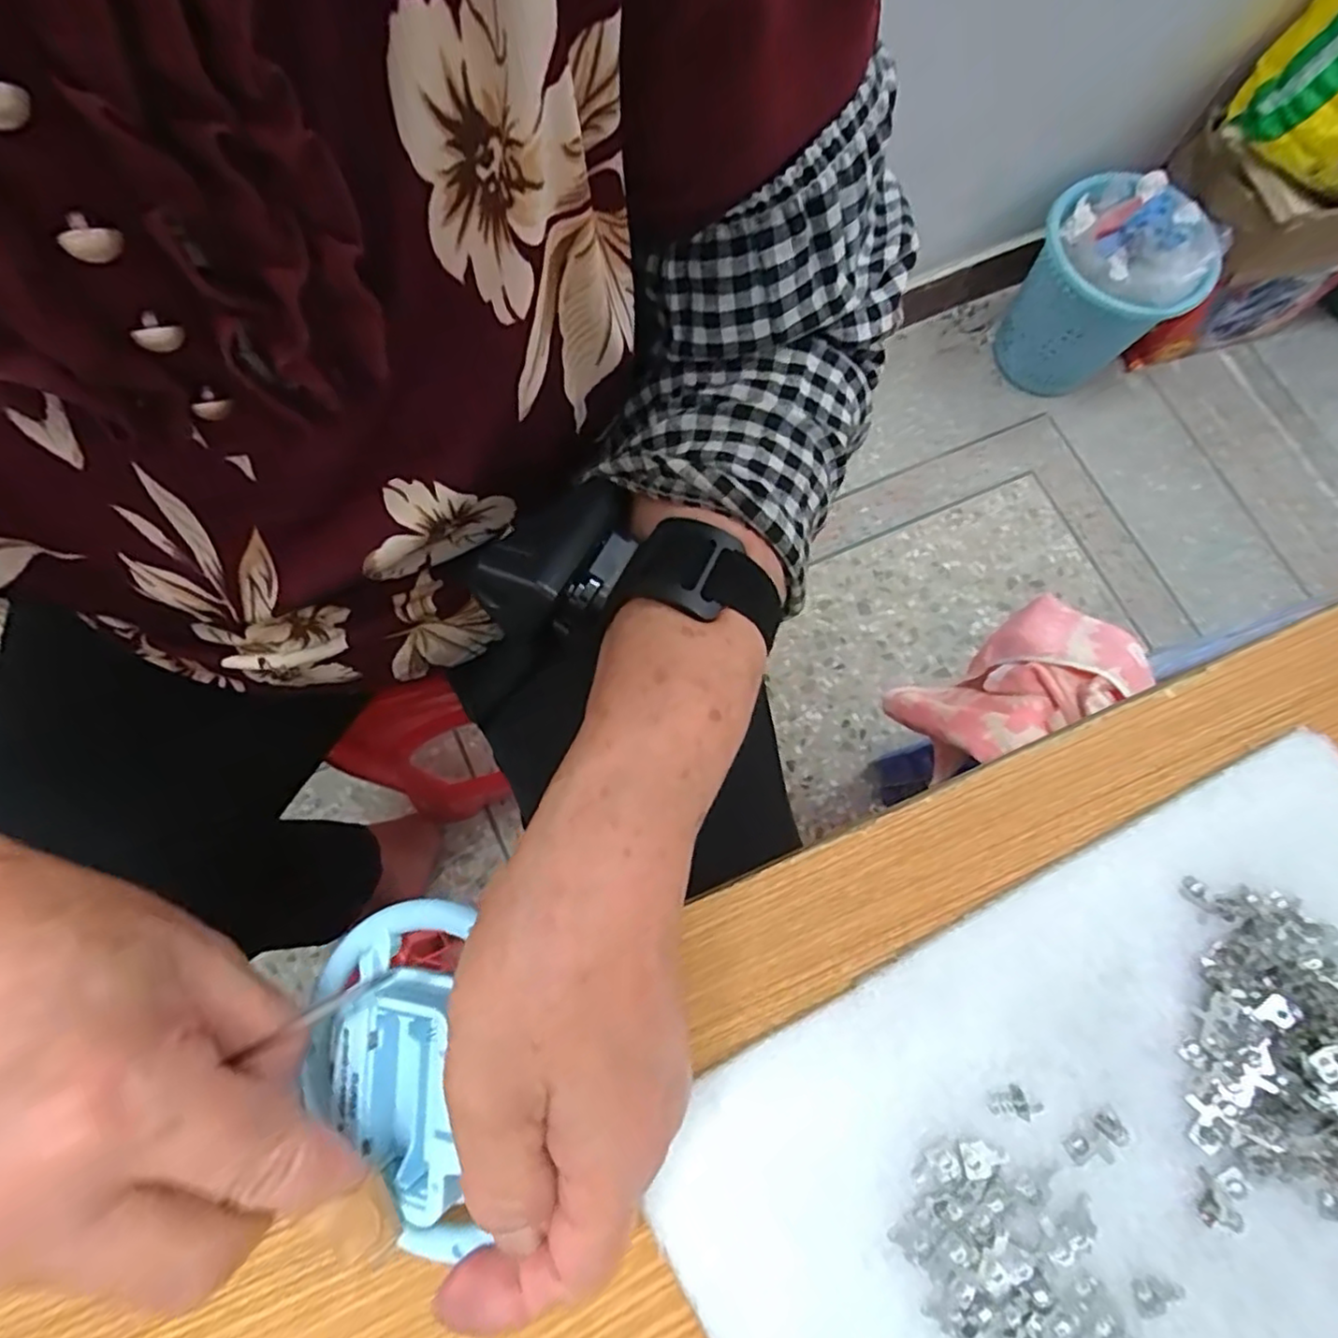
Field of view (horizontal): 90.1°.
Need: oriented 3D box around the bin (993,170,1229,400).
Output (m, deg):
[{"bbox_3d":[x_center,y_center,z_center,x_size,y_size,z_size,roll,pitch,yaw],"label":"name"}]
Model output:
[{"bbox_3d":[0.765,-0.686,1.204,0.297,0.312,0.272,0,77,-1],"label":"bin"}]

